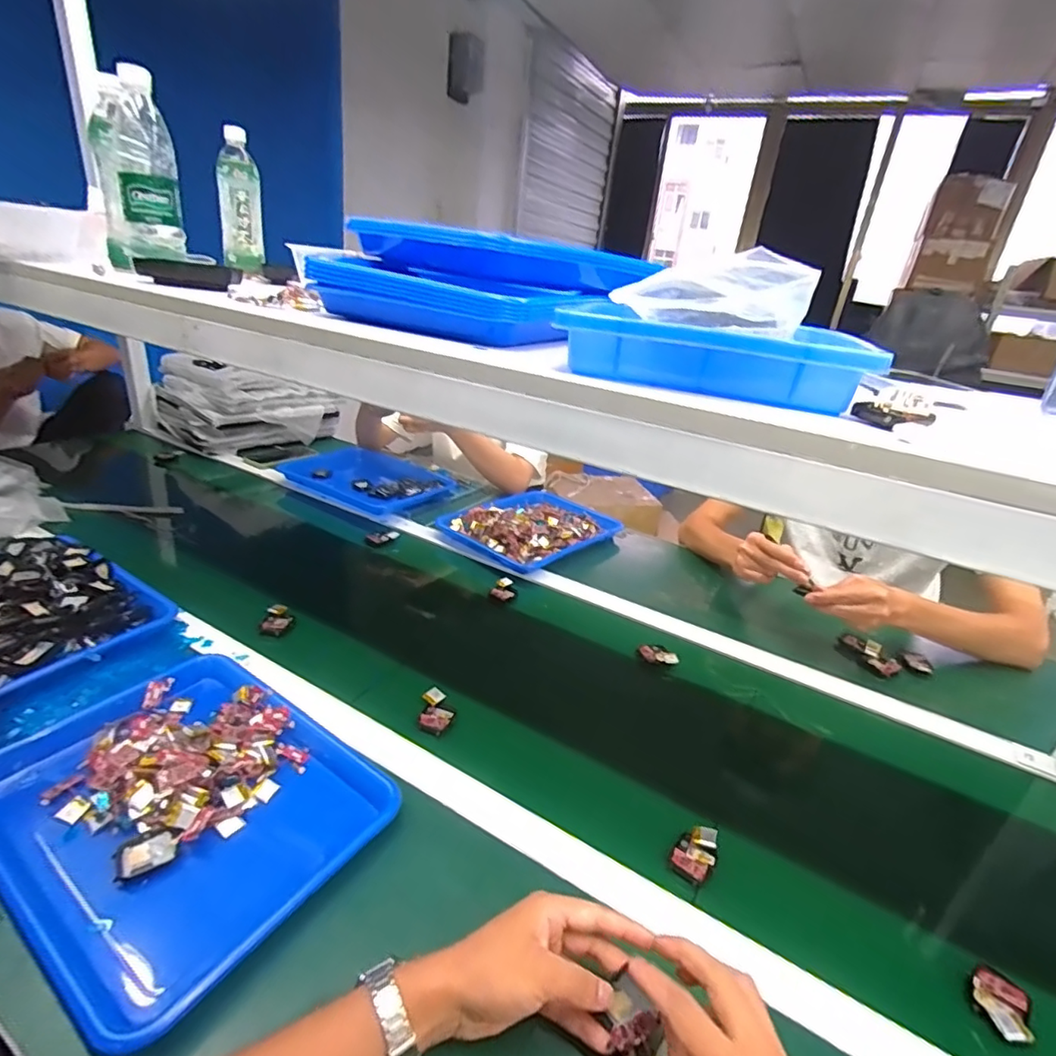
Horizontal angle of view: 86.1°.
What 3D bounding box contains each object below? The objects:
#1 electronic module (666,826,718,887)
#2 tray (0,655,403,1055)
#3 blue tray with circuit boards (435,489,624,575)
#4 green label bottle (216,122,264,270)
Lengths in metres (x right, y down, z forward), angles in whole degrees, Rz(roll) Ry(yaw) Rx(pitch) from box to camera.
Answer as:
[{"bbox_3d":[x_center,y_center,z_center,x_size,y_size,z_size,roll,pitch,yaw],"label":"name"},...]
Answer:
[{"bbox_3d":[0.157,0.305,0.530,0.036,0.015,0.055,22,30,29],"label":"electronic module"},{"bbox_3d":[-0.319,0.249,0.529,0.344,0.040,0.265,21,29,28],"label":"tray"},{"bbox_3d":[0.010,-0.010,1.148,0.247,0.047,0.315,26,32,34],"label":"blue tray with circuit boards"},{"bbox_3d":[-0.481,-0.544,0.942,0.064,0.204,0.057,-6,29,-25],"label":"green label bottle"}]

